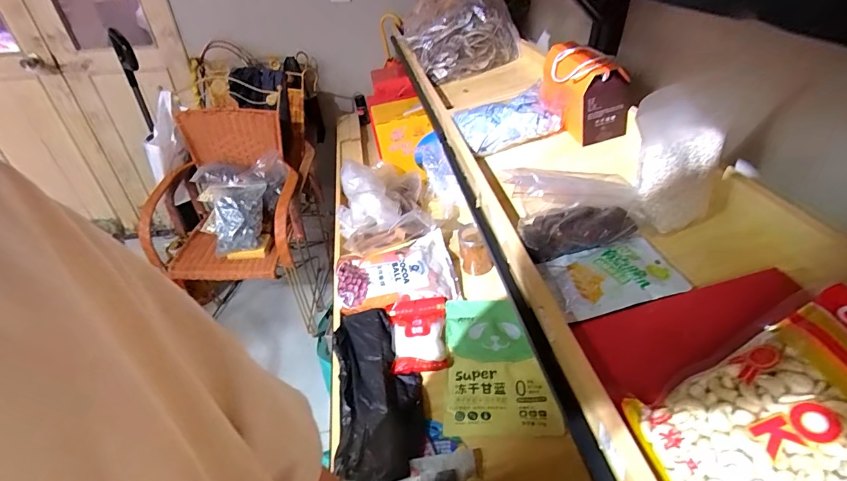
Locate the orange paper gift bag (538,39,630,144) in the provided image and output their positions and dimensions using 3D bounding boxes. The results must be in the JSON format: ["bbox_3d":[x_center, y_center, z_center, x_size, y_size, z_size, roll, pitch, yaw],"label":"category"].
[{"bbox_3d":[0.309,-0.288,0.795,0.095,0.139,0.168,-9,39,-11],"label":"orange paper gift bag"}]

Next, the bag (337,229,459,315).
[{"bbox_3d":[-0.070,0.082,1.056,0.297,0.056,0.174,-9,39,-11],"label":"bag"}]

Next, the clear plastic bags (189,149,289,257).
[{"bbox_3d":[-0.685,-0.156,1.564,0.339,0.210,0.351,-16,41,-19],"label":"clear plastic bags"}]

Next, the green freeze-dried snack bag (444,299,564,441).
[{"bbox_3d":[0.154,0.259,0.888,0.208,0.047,0.326,1,38,1],"label":"green freeze-dried snack bag"}]

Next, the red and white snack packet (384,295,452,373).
[{"bbox_3d":[-0.009,0.215,0.946,0.135,0.026,0.192,-3,38,-4],"label":"red and white snack packet"}]

